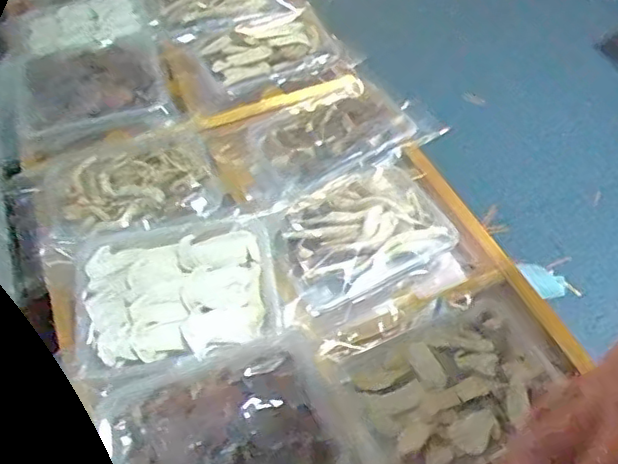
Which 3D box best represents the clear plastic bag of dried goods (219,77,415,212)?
[{"bbox_3d":[-0.001,-0.102,0.662,0.183,0.027,0.134,-29,55,-19],"label":"clear plastic bag of dried goods"}]

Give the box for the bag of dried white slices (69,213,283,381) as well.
[{"bbox_3d":[-0.112,0.049,0.534,0.167,0.033,0.130,-11,51,-6],"label":"bag of dried white slices"}]

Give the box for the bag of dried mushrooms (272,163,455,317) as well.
[{"bbox_3d":[0.043,-0.005,0.582,0.159,0.023,0.118,-29,55,-19],"label":"bag of dried mushrooms"}]

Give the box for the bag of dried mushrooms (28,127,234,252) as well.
[{"bbox_3d":[-0.182,-0.049,0.637,0.172,0.034,0.177,-22,53,-14],"label":"bag of dried mushrooms"}]

